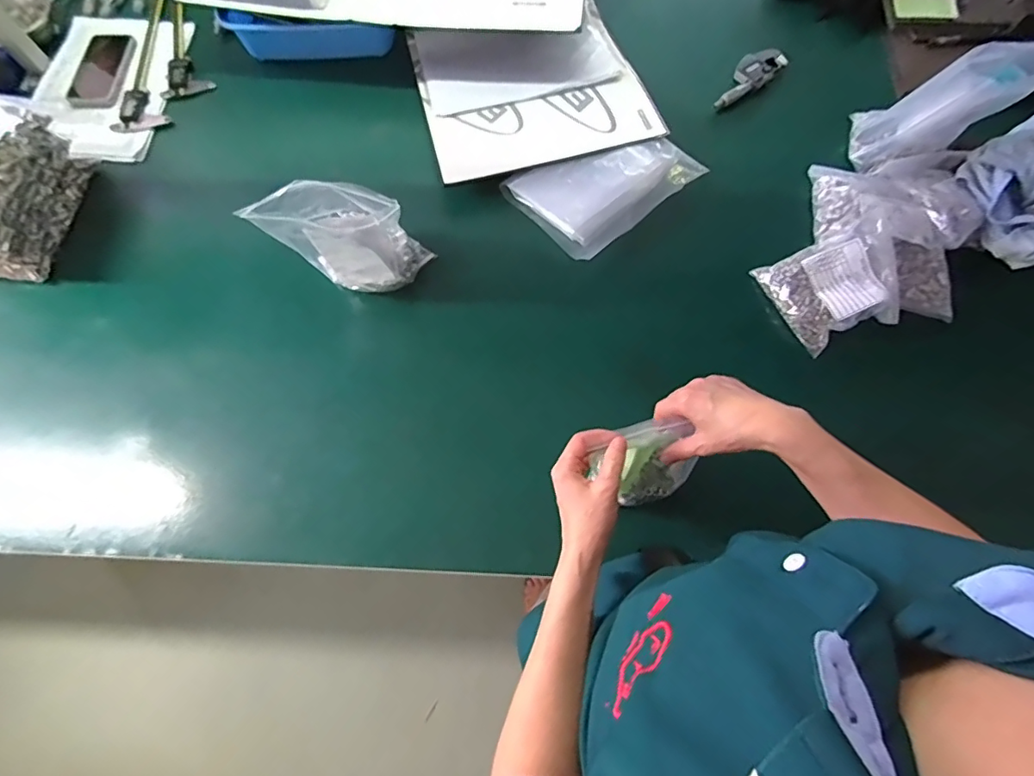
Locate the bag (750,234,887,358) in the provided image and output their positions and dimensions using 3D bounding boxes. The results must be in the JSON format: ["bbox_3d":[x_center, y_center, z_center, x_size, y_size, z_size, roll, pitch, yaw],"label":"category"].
[{"bbox_3d":[0.395,-0.131,0.661,0.116,0.027,0.128,-35,65,23],"label":"bag"}]

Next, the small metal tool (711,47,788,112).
[{"bbox_3d":[0.373,-0.504,0.831,0.152,0.031,0.052,-39,74,-13],"label":"small metal tool"}]

